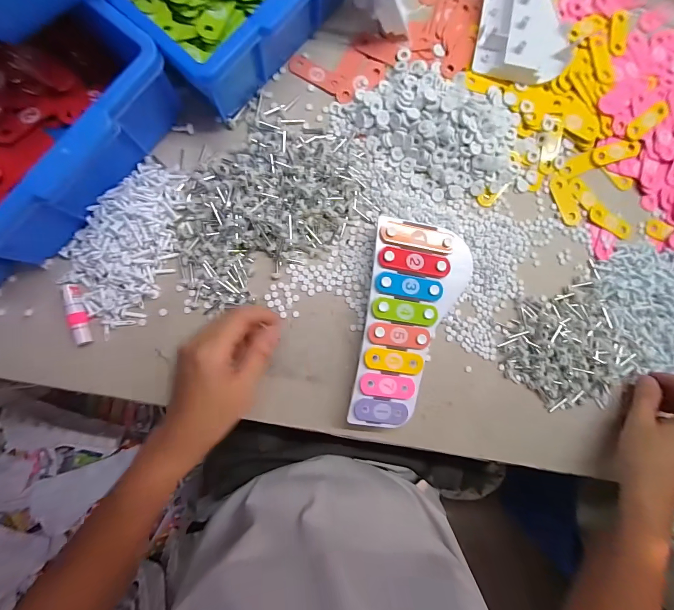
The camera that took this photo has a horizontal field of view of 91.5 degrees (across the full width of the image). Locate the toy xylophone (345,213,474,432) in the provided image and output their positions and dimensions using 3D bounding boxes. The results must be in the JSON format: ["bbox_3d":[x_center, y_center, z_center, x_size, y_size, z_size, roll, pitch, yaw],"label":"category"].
[{"bbox_3d":[0.087,0.022,0.376,0.114,0.042,0.224,9,89,-5],"label":"toy xylophone"}]

